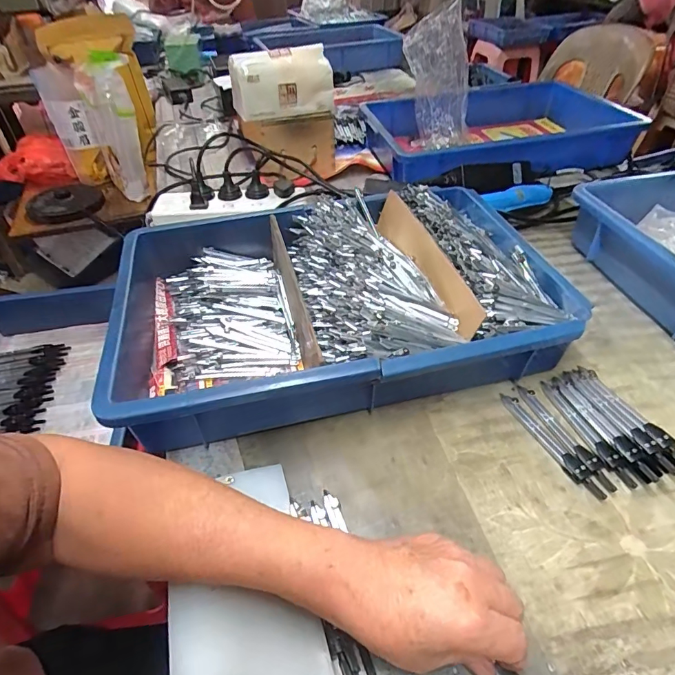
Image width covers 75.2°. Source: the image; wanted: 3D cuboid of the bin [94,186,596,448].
[{"bbox_3d":[-0.004,-0.044,0.471,0.444,0.093,0.283,-10,44,-8],"label":"bin"}]

